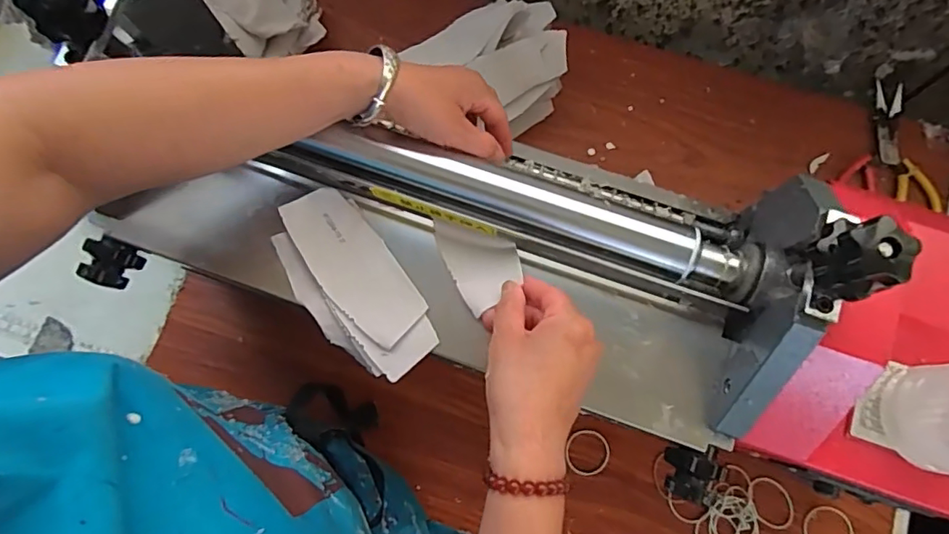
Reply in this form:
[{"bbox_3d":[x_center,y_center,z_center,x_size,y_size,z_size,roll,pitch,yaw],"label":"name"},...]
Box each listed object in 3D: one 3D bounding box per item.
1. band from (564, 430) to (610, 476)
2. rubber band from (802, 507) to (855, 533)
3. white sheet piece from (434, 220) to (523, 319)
[{"bbox_3d":[0.122,0.199,0.584,0.046,0.009,0.046,1,78,1],"label":"band"},{"bbox_3d":[0.362,0.270,0.556,0.053,0.004,0.046,-1,72,-2],"label":"rubber band"},{"bbox_3d":[0.004,-0.008,0.423,0.051,0.014,0.077,-27,78,-4],"label":"white sheet piece"}]

